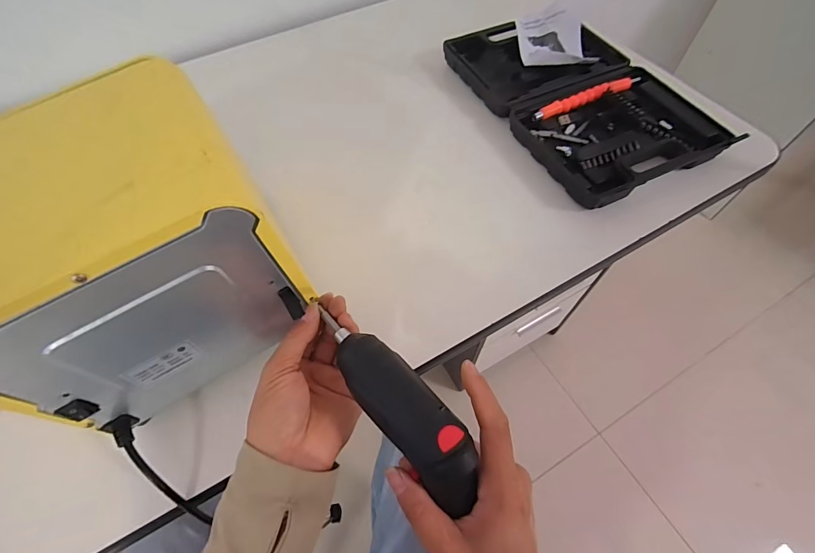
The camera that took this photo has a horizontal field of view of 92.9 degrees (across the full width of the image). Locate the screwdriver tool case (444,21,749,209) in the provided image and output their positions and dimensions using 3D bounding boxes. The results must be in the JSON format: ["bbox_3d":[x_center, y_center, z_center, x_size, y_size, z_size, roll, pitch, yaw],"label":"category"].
[{"bbox_3d":[0.219,-0.240,0.509,0.211,0.035,0.329,-22,61,-12],"label":"screwdriver tool case"}]

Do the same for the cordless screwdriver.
[{"bbox_3d":[-0.002,0.085,0.250,0.039,0.036,0.130,-35,65,-18],"label":"cordless screwdriver"}]

